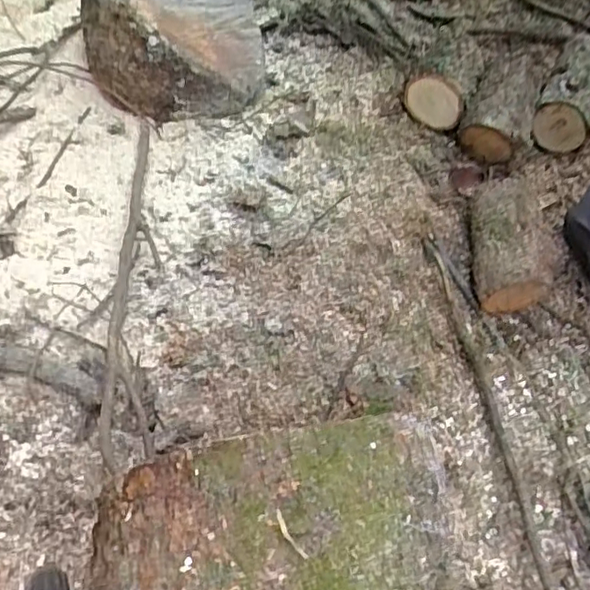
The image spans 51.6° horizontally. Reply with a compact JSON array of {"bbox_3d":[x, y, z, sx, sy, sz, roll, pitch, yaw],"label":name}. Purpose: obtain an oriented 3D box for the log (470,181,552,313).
[{"bbox_3d":[0.366,-0.096,1.045,0.122,0.103,0.262,6,63,-1],"label":"log"}]

